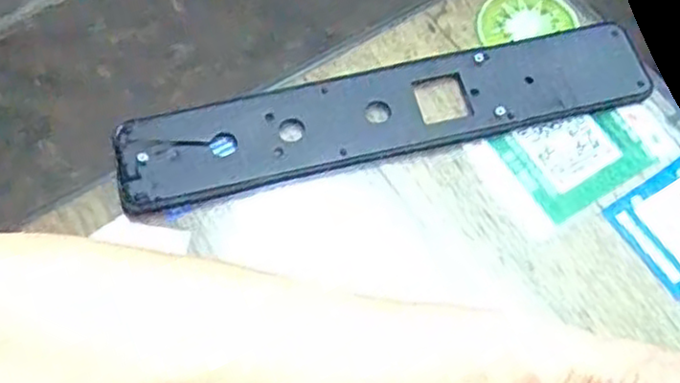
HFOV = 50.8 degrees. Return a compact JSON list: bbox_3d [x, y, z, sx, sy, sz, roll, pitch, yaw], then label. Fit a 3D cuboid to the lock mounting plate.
[{"bbox_3d":[0.042,-0.064,0.553,0.416,0.010,0.079,-13,67,-9],"label":"lock mounting plate"}]

